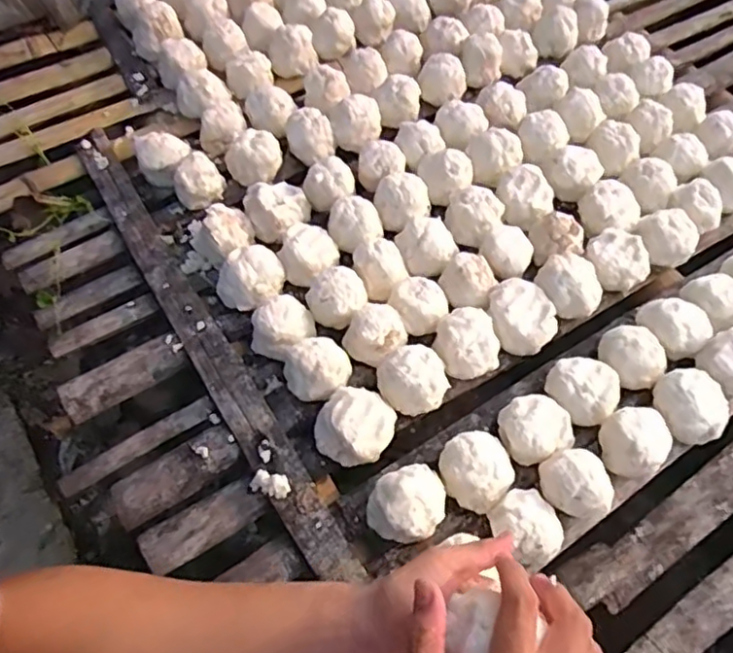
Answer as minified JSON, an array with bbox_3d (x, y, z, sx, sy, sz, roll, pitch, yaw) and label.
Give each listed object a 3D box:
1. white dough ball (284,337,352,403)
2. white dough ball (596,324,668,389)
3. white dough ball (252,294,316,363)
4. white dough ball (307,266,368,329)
[{"bbox_3d":[-0.055,0.047,0.693,0.066,0.049,0.063,0,61,0],"label":"white dough ball"},{"bbox_3d":[0.307,0.038,0.725,0.075,0.056,0.068,32,66,17],"label":"white dough ball"},{"bbox_3d":[-0.099,0.002,0.725,0.066,0.045,0.063,0,61,0],"label":"white dough ball"},{"bbox_3d":[-0.034,-0.034,0.742,0.069,0.049,0.064,0,61,0],"label":"white dough ball"}]

